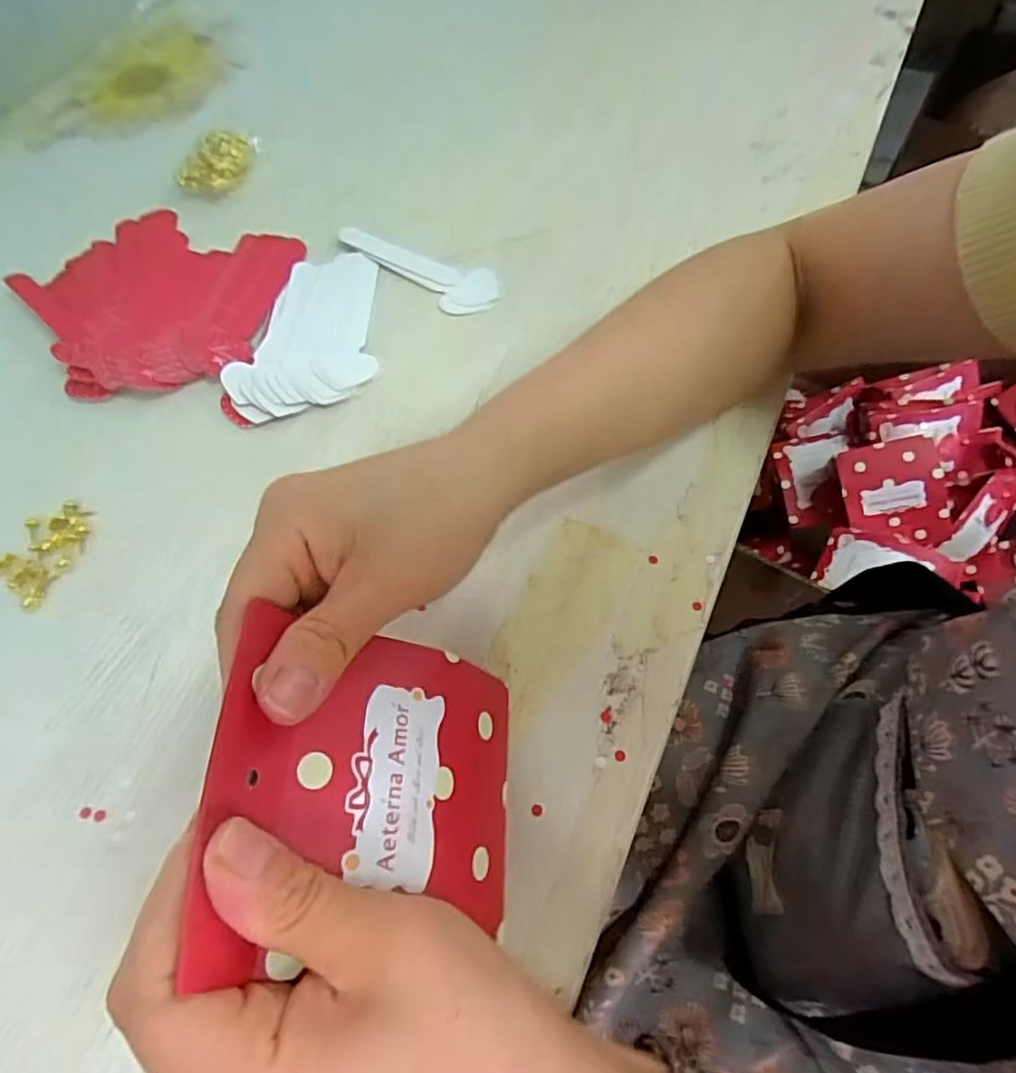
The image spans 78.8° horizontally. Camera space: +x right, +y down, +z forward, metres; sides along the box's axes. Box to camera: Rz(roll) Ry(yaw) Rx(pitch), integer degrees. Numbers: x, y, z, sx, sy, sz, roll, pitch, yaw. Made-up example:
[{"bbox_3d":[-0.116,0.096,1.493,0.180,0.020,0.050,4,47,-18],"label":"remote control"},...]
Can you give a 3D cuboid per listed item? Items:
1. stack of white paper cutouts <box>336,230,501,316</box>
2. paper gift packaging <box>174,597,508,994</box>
[{"bbox_3d":[-0.063,-0.180,0.419,0.122,0.013,0.038,24,66,15],"label":"stack of white paper cutouts"},{"bbox_3d":[-0.038,0.077,0.200,0.009,0.113,0.091,-25,57,40],"label":"paper gift packaging"}]

